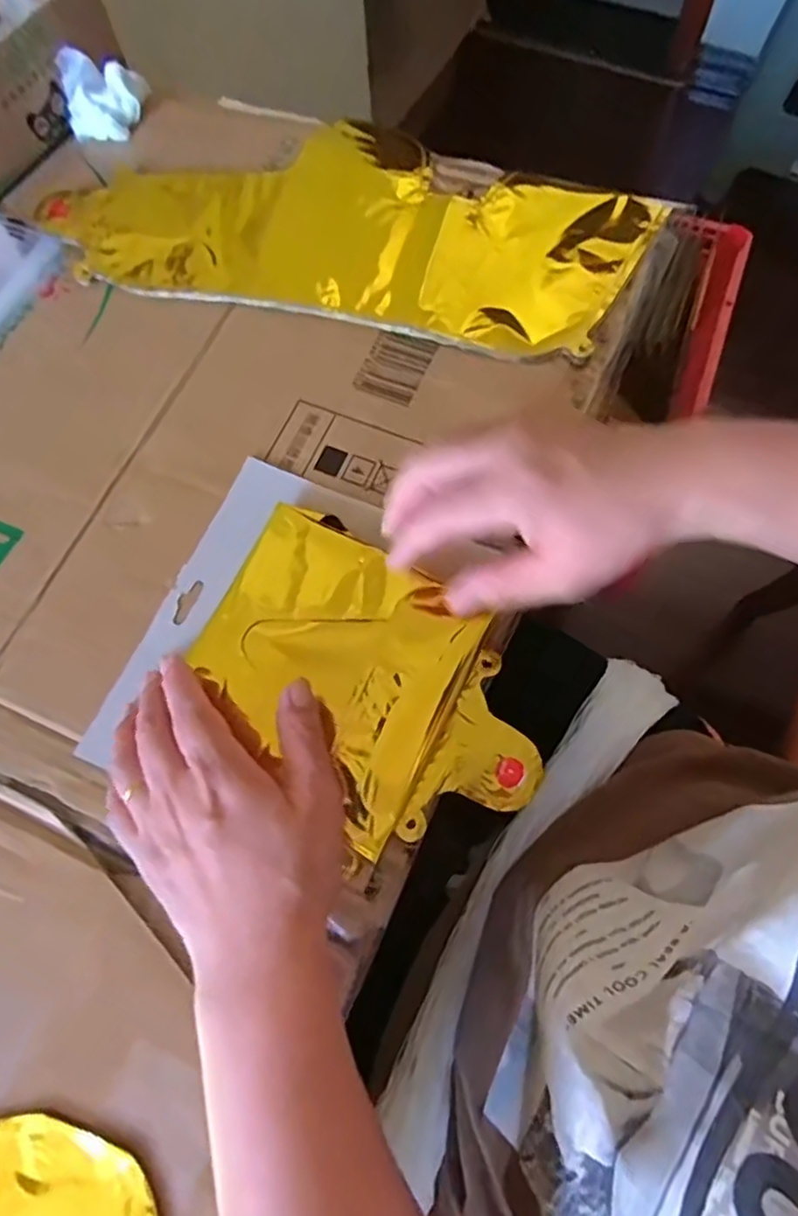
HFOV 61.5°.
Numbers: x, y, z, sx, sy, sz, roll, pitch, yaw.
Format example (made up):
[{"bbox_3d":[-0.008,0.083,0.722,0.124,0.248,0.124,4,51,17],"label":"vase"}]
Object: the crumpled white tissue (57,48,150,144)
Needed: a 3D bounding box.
[{"bbox_3d":[-0.226,-0.393,0.514,0.055,0.043,0.050,3,69,3],"label":"crumpled white tissue"}]

